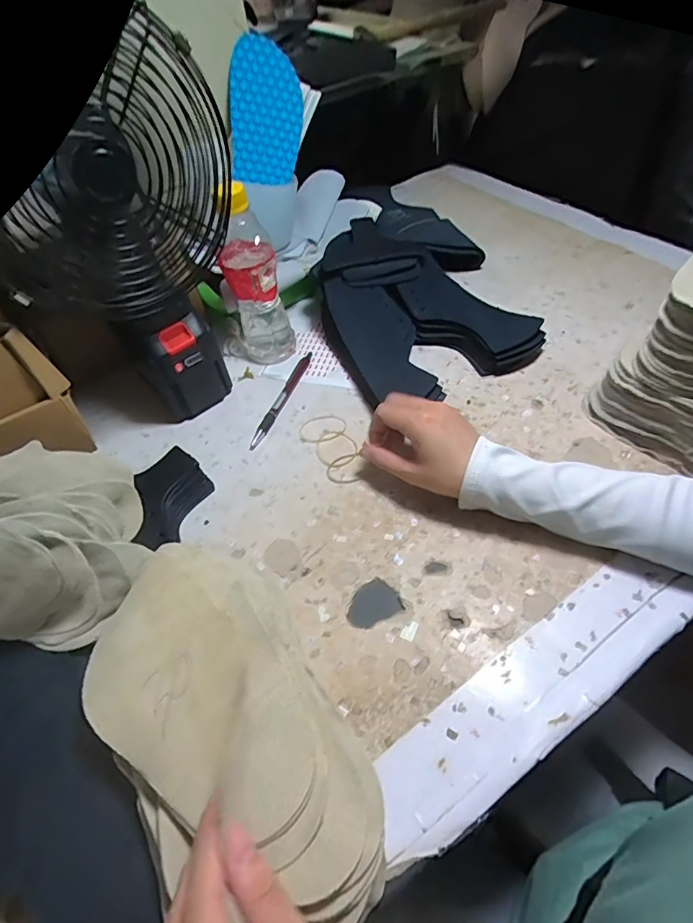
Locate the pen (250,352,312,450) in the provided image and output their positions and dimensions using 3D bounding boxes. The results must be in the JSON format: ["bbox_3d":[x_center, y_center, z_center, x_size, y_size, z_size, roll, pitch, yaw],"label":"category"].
[{"bbox_3d":[-0.070,-0.073,0.531,0.013,0.008,0.149,14,55,17],"label":"pen"}]

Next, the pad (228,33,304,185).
[{"bbox_3d":[-0.102,-0.445,0.615,0.089,0.155,0.009,0,20,-8],"label":"pad"}]

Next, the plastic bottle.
[{"bbox_3d":[-0.095,-0.188,0.506,0.058,0.196,0.059,-15,52,-4],"label":"plastic bottle"}]

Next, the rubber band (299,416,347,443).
[{"bbox_3d":[-0.025,-0.035,0.500,0.050,0.004,0.035,-14,52,-3],"label":"rubber band"}]

